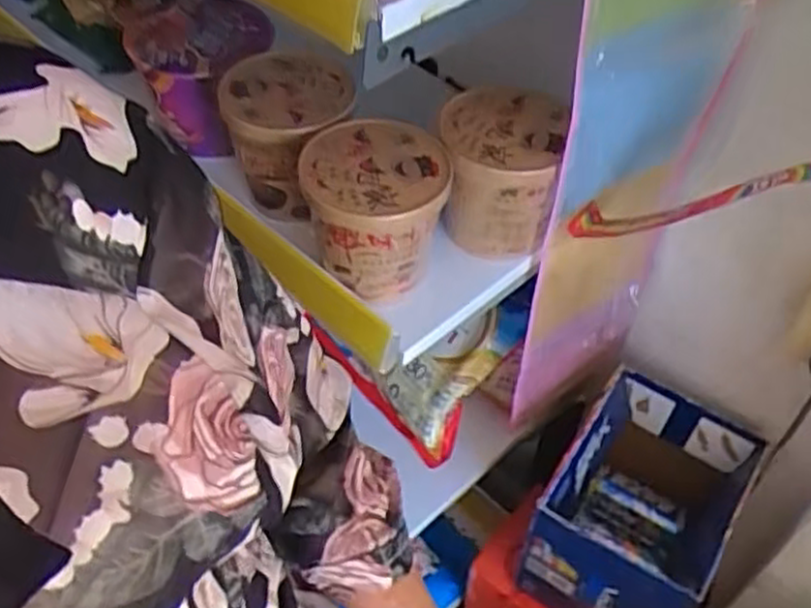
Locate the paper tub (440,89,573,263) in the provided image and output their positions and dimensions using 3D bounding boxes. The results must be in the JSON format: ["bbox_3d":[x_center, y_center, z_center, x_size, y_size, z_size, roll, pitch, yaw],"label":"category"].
[{"bbox_3d":[0.080,-0.112,0.661,0.097,0.109,0.122,9,52,9],"label":"paper tub"}]

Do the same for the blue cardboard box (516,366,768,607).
[{"bbox_3d":[0.263,0.253,0.899,0.173,0.247,0.206,28,57,22],"label":"blue cardboard box"}]

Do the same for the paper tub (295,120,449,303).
[{"bbox_3d":[-0.023,-0.075,0.619,0.108,0.095,0.107,-1,51,1],"label":"paper tub"}]

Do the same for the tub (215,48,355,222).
[{"bbox_3d":[-0.101,-0.145,0.679,0.103,0.103,0.104,-1,51,1],"label":"tub"}]

